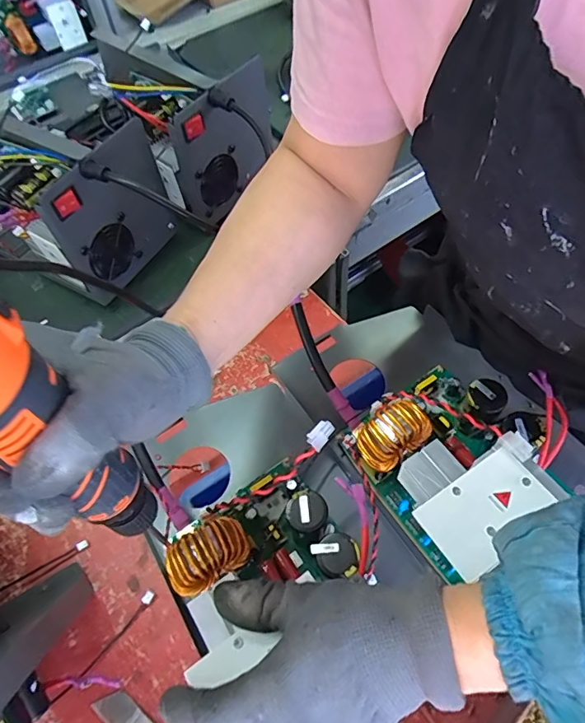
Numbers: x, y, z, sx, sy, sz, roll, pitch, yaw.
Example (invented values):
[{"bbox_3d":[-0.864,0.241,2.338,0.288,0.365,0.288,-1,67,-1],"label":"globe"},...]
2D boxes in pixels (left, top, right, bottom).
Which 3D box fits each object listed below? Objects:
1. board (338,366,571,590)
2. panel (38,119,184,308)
[{"bbox_3d":[0.121,0.067,0.354,0.130,0.077,0.144,-31,61,-14],"label":"board"},{"bbox_3d":[-0.196,-0.164,0.536,0.015,0.167,0.152,26,67,15],"label":"panel"}]

